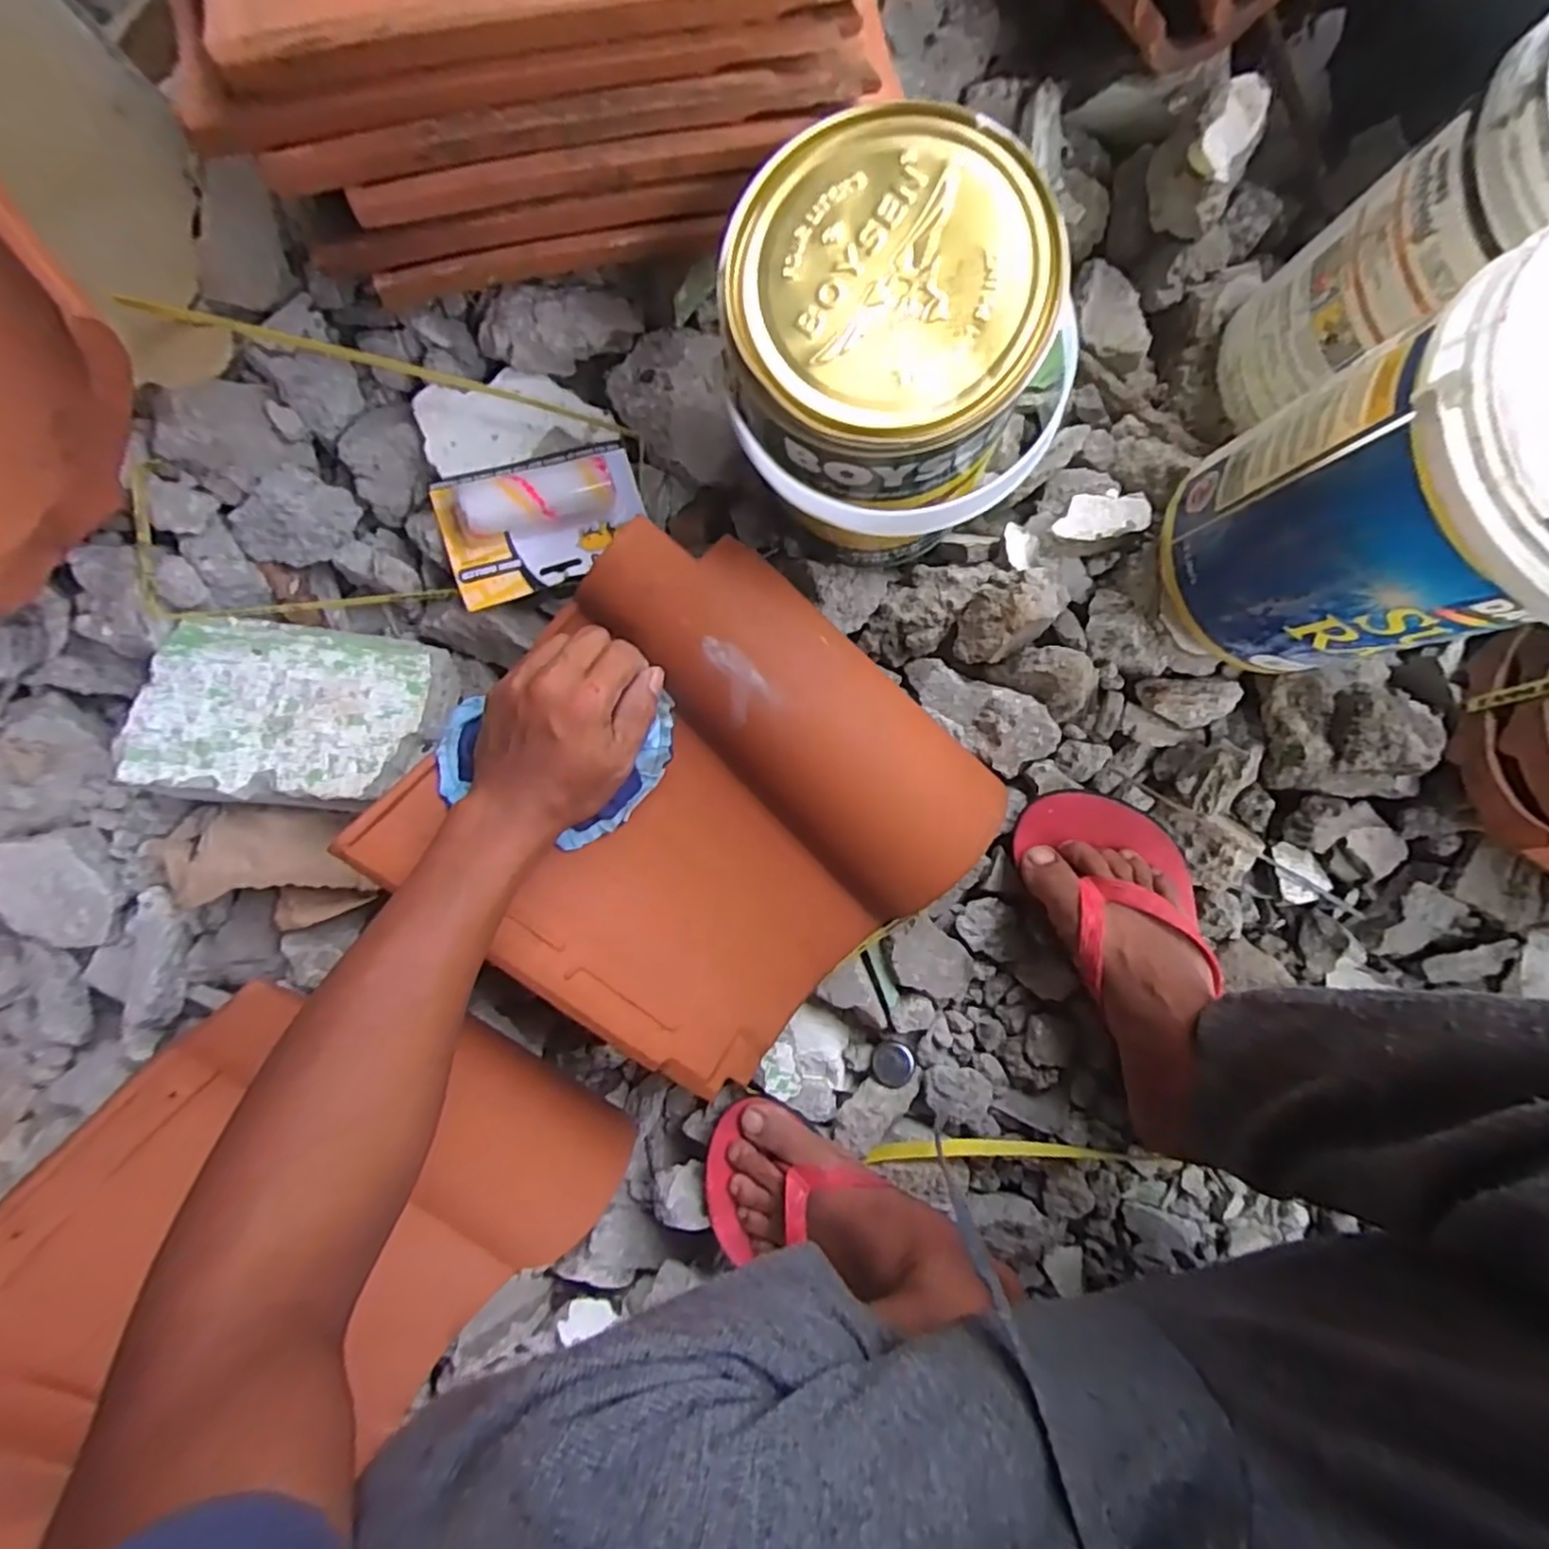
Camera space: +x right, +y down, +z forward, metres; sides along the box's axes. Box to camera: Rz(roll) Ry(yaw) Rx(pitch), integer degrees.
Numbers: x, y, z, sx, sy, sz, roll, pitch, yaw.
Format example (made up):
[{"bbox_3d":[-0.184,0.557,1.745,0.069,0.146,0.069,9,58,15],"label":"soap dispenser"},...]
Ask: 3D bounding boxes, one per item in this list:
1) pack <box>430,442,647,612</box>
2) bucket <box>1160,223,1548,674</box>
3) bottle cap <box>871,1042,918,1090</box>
[{"bbox_3d":[-0.166,-0.185,0.487,0.140,0.033,0.094,-21,92,-10],"label":"pack"},{"bbox_3d":[0.362,-0.152,0.374,0.185,0.192,0.172,-42,93,3],"label":"bucket"},{"bbox_3d":[0.095,0.232,0.546,0.032,0.012,0.033,4,72,31],"label":"bottle cap"}]

